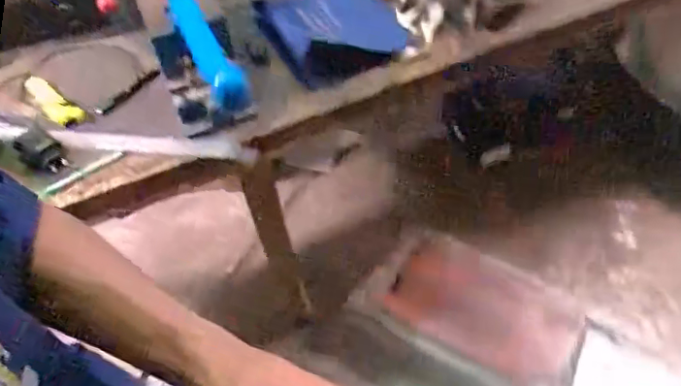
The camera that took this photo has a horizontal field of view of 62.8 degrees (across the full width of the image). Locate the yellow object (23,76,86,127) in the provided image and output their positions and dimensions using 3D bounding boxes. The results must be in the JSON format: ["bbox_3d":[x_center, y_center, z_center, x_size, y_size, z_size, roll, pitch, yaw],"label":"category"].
[{"bbox_3d":[-0.466,-0.146,0.901,0.146,0.026,0.039,31,63,24],"label":"yellow object"}]

